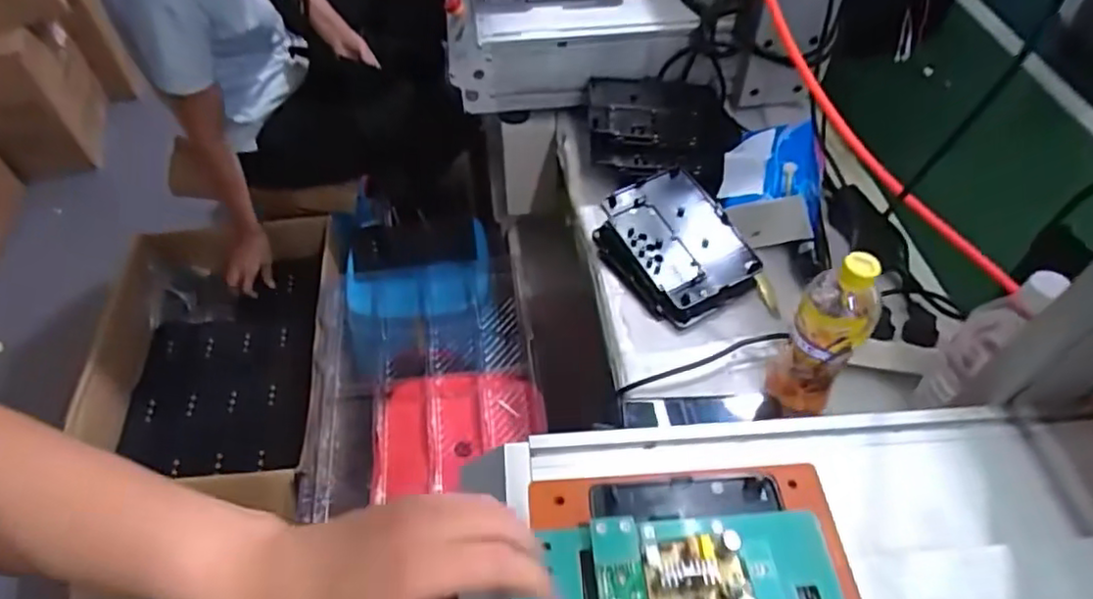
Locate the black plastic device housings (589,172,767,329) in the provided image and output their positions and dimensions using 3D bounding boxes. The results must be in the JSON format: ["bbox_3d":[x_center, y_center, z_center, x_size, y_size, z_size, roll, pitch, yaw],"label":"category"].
[{"bbox_3d":[0.163,-0.072,0.833,0.146,0.049,0.190,-26,56,-19],"label":"black plastic device housings"}]

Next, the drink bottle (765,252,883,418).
[{"bbox_3d":[0.272,0.039,0.642,0.068,0.211,0.063,0,51,0],"label":"drink bottle"}]

